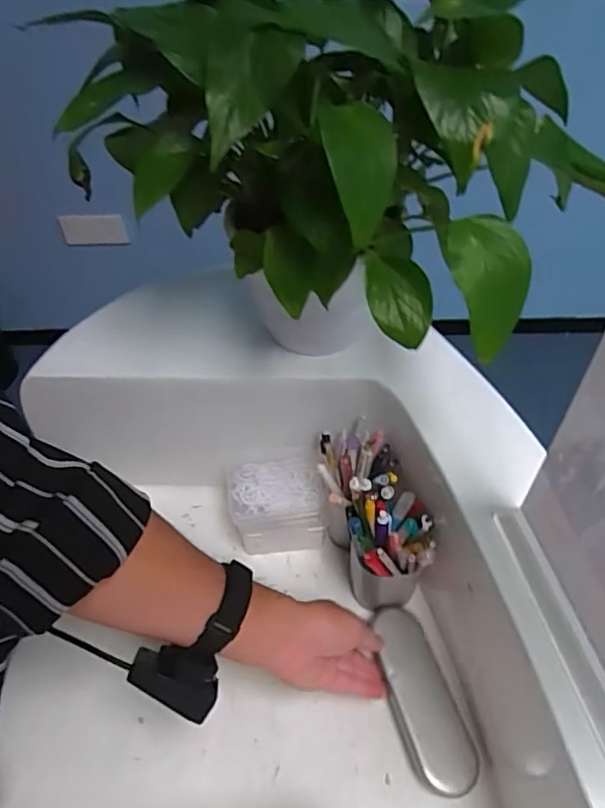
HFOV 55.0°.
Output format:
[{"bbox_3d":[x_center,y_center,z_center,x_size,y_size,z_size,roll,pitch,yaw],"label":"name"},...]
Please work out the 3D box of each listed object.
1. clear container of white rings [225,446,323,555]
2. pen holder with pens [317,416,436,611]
[{"bbox_3d":[-0.030,0.114,0.672,0.105,0.077,0.090,-5,52,-2],"label":"clear container of white rings"},{"bbox_3d":[0.072,0.123,0.622,0.080,0.148,0.168,-19,54,-12],"label":"pen holder with pens"}]

